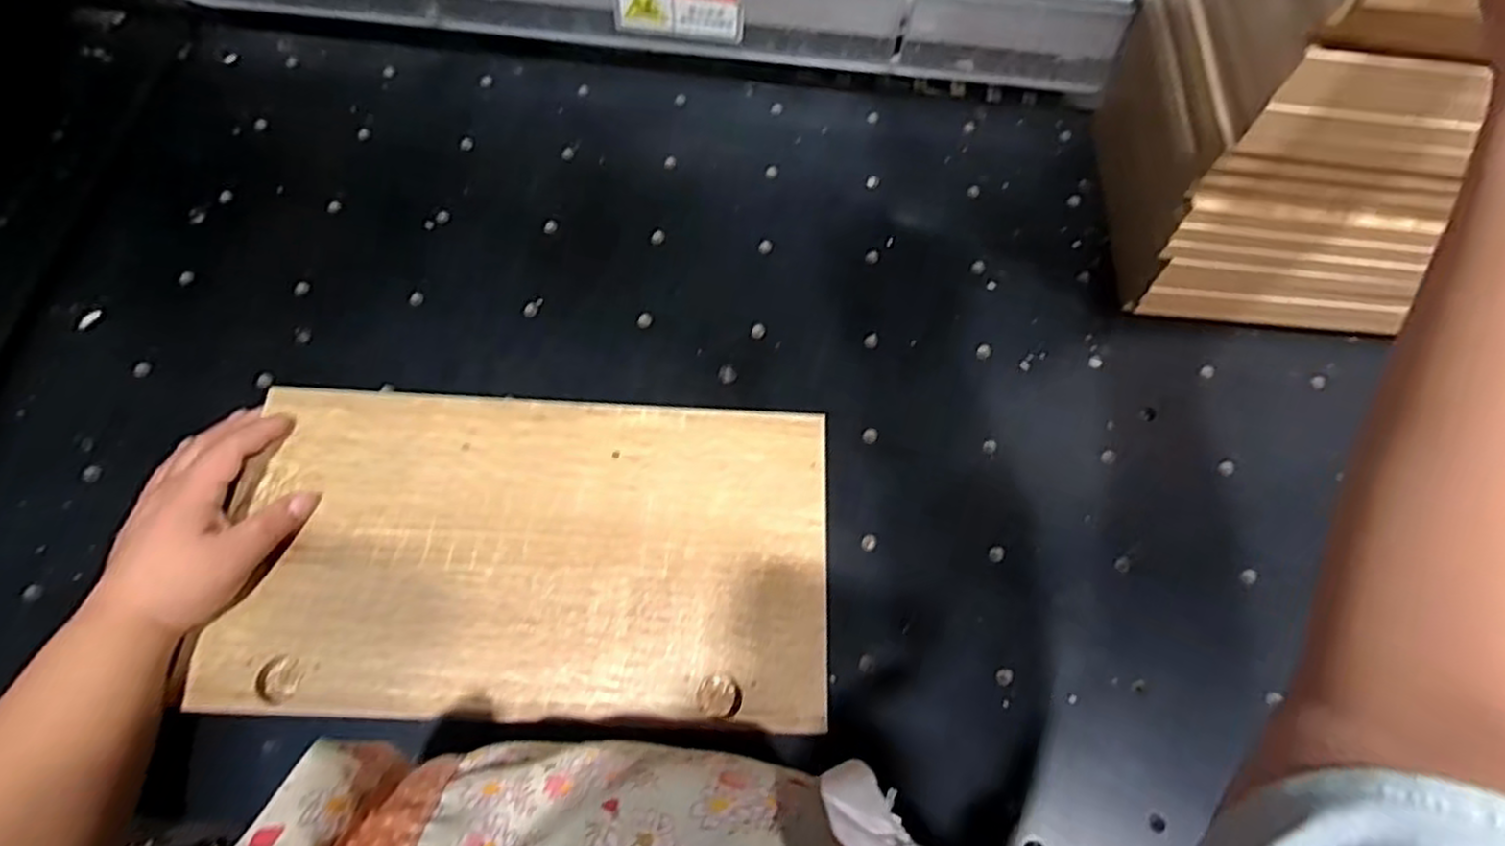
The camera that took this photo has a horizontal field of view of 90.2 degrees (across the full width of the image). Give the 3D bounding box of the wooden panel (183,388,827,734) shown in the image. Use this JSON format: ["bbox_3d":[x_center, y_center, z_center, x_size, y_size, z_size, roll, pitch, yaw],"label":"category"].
[{"bbox_3d":[-0.132,0.076,0.460,0.352,0.018,0.198,3,69,0],"label":"wooden panel"}]

